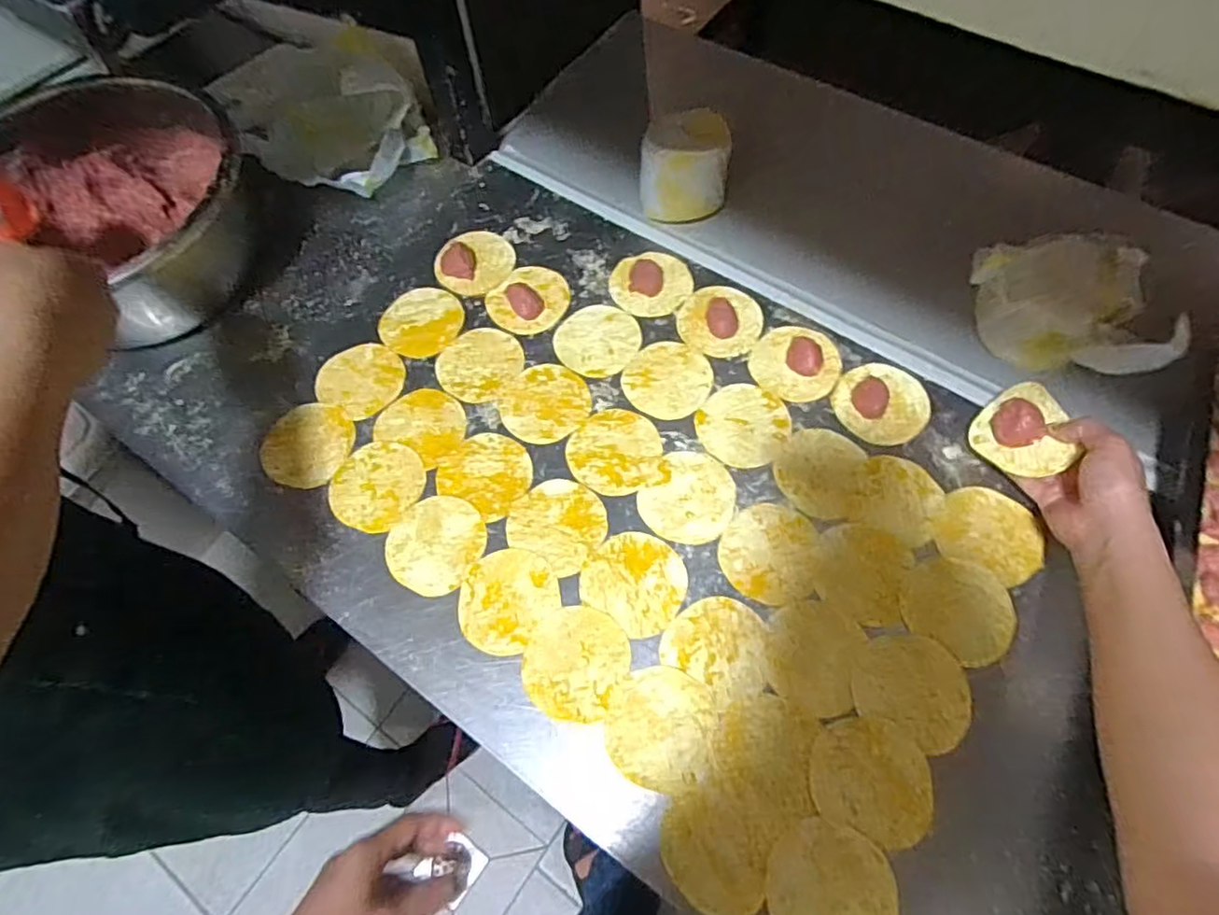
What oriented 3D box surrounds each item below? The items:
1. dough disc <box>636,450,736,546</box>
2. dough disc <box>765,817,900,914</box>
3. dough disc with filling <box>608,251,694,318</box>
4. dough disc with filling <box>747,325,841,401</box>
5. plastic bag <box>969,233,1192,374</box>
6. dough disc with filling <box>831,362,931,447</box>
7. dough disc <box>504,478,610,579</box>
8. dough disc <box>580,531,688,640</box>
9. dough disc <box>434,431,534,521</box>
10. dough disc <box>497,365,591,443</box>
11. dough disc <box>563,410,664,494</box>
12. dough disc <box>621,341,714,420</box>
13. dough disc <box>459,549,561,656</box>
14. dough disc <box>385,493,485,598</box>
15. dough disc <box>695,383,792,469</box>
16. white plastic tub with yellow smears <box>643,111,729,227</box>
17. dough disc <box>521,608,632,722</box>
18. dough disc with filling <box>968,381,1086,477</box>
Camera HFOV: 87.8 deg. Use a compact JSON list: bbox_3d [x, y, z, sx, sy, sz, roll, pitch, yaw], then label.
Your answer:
[{"bbox_3d":[0.071,0.035,0.551,0.075,0.004,0.086,34,69,16],"label":"dough disc"},{"bbox_3d":[0.148,0.291,0.422,0.084,0.004,0.080,-1,64,1],"label":"dough disc"},{"bbox_3d":[0.044,-0.183,0.651,0.083,0.018,0.077,-1,64,1],"label":"dough disc with filling"},{"bbox_3d":[0.179,-0.096,0.600,0.082,0.023,0.085,-1,64,1],"label":"dough disc with filling"},{"bbox_3d":[0.406,-0.129,0.571,0.090,0.098,0.159,-16,65,-6],"label":"plastic bag"},{"bbox_3d":[0.251,-0.053,0.583,0.081,0.011,0.080,-1,64,1],"label":"dough disc with filling"},{"bbox_3d":[-0.045,0.055,0.547,0.081,0.004,0.074,-1,64,1],"label":"dough disc"},{"bbox_3d":[0.022,0.100,0.522,0.082,0.004,0.077,-1,64,1],"label":"dough disc"},{"bbox_3d":[-0.111,0.012,0.571,0.081,0.004,0.073,27,68,14],"label":"dough disc"},{"bbox_3d":[-0.061,-0.052,0.600,0.079,0.004,0.082,-1,64,1],"label":"dough disc"},{"bbox_3d":[0.005,-0.006,0.575,0.083,0.004,0.084,-7,64,-2],"label":"dough disc"},{"bbox_3d":[0.056,-0.075,0.606,0.082,0.004,0.084,-1,64,1],"label":"dough disc"},{"bbox_3d":[-0.085,0.113,0.519,0.076,0.004,0.082,-1,64,1],"label":"dough disc"},{"bbox_3d":[-0.150,0.073,0.543,0.080,0.004,0.082,-1,64,1],"label":"dough disc"},{"bbox_3d":[0.122,-0.032,0.581,0.078,0.004,0.085,-1,64,1],"label":"dough disc"},{"bbox_3d":[0.081,-0.307,0.675,0.090,0.088,0.088,-1,64,1],"label":"white plastic tub with yellow smears"},{"bbox_3d":[-0.027,0.159,0.496,0.078,0.004,0.082,-1,64,1],"label":"dough disc"},{"bbox_3d":[0.334,-0.025,0.520,0.066,0.017,0.085,-18,53,33],"label":"dough disc with filling"}]

